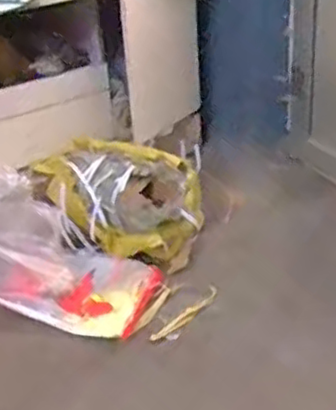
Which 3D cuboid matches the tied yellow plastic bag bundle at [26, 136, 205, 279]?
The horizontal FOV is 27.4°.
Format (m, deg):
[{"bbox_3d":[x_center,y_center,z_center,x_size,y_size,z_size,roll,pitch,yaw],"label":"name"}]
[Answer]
[{"bbox_3d":[-0.132,-0.005,1.590,0.389,0.193,0.230,5,32,15],"label":"tied yellow plastic bag bundle"}]

